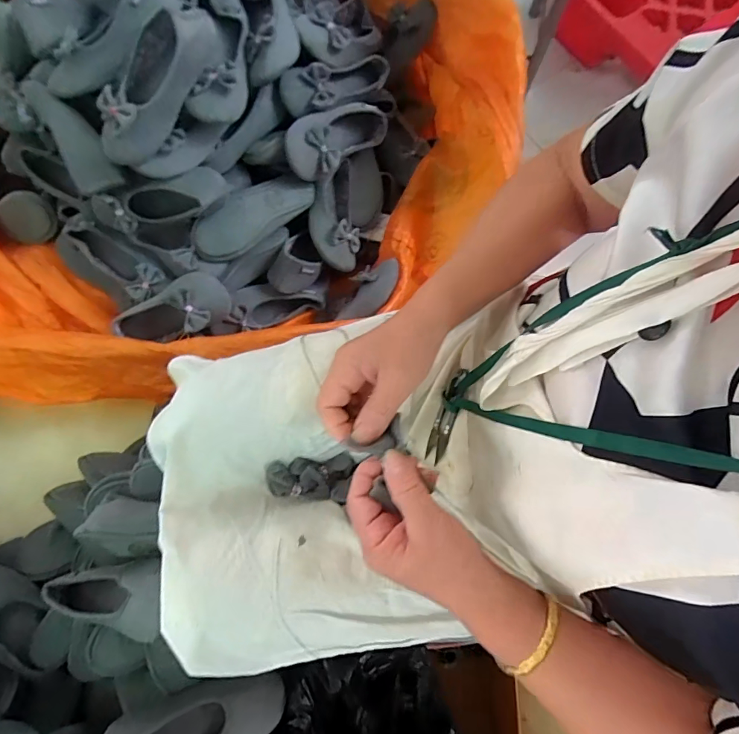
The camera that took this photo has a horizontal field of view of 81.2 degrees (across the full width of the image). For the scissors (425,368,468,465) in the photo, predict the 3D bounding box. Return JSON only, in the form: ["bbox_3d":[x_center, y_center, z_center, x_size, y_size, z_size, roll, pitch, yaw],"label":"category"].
[{"bbox_3d":[0.080,0.051,0.440,0.011,0.024,0.101,5,107,-35],"label":"scissors"}]

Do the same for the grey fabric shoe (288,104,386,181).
[{"bbox_3d":[-0.057,-0.426,0.808,0.078,0.079,0.213,45,61,10],"label":"grey fabric shoe"}]

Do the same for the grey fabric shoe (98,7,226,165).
[{"bbox_3d":[-0.321,-0.422,0.636,0.104,0.096,0.238,34,78,8],"label":"grey fabric shoe"}]

